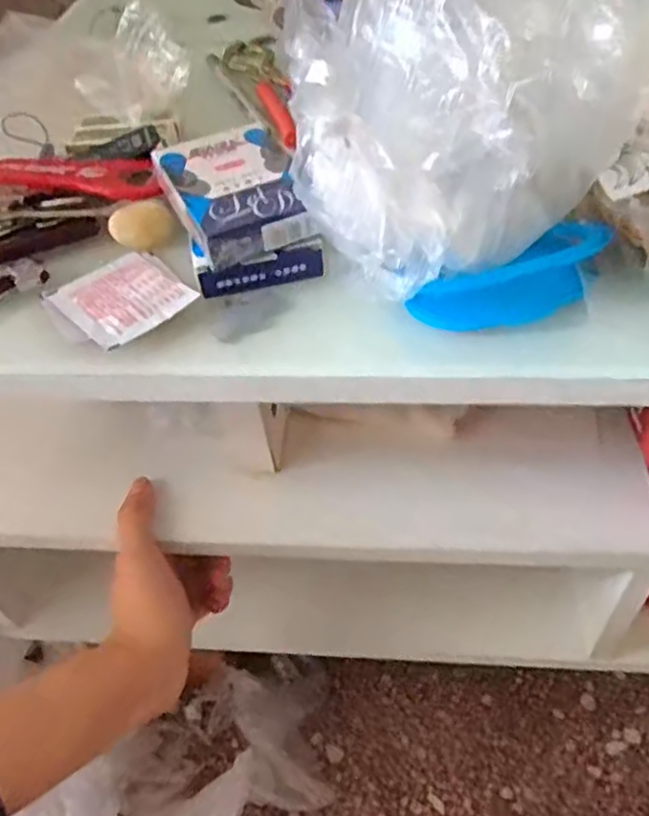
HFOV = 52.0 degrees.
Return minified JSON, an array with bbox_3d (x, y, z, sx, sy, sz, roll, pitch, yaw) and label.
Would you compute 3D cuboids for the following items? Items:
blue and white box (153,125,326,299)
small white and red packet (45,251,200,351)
[{"bbox_3d":[-0.043,-0.098,0.324,0.058,0.037,0.091,-18,50,-10],"label":"blue and white box"},{"bbox_3d":[-0.094,-0.051,0.312,0.053,0.006,0.057,-34,54,-22],"label":"small white and red packet"}]

